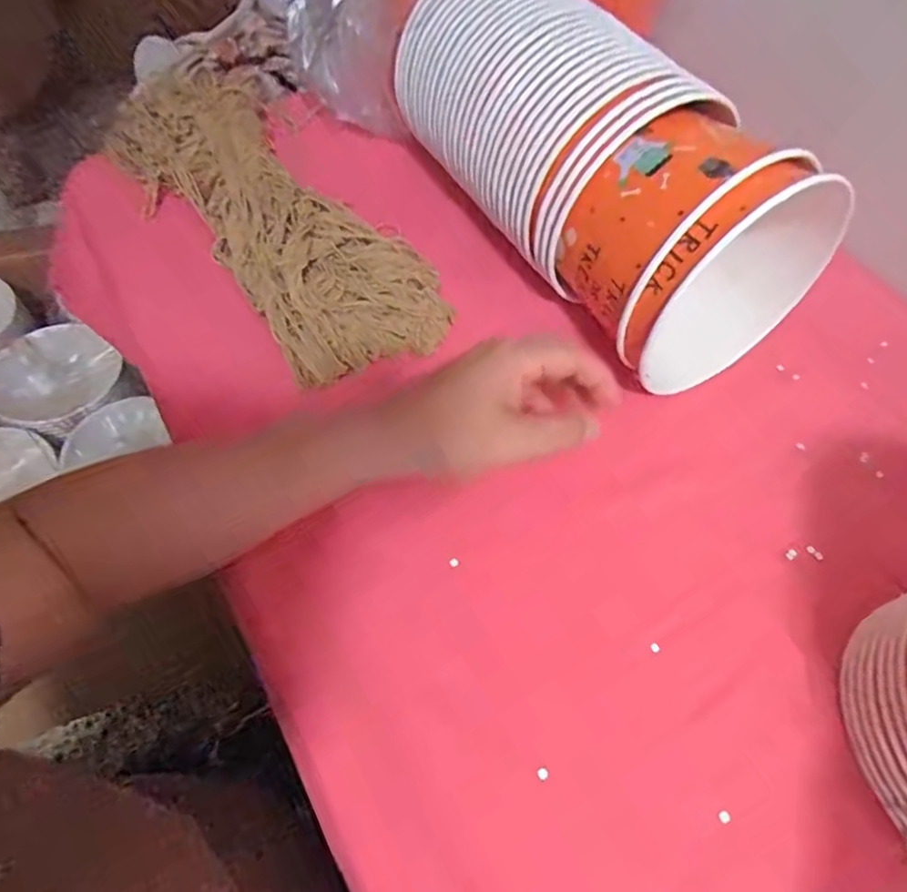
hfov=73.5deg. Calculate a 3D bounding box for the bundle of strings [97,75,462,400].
[{"bbox_3d":[-0.155,-0.202,0.499,0.140,0.050,0.383,-31,65,-22],"label":"bundle of strings"}]

